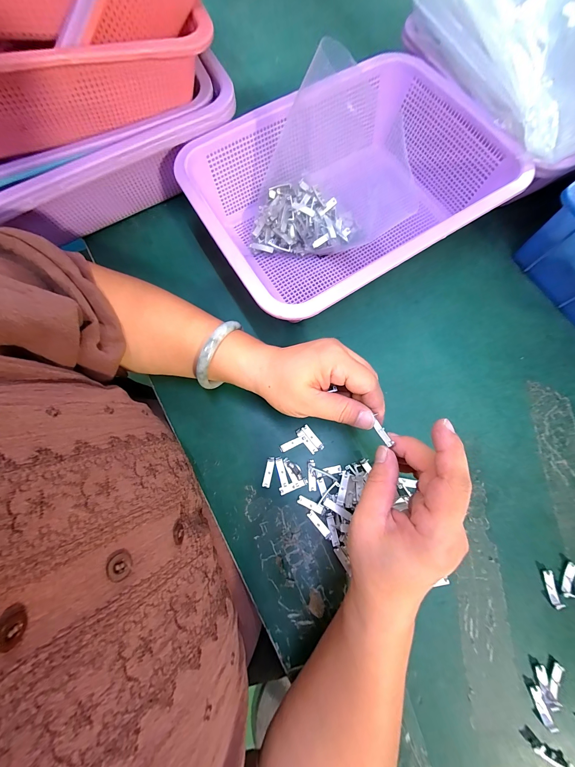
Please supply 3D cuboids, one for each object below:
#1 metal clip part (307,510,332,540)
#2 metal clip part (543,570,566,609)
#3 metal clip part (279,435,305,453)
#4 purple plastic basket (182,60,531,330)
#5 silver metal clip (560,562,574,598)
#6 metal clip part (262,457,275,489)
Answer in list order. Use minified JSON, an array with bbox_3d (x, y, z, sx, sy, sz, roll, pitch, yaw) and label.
[{"bbox_3d":[0.030,0.134,0.263,0.007,0.004,0.029,-40,78,-9],"label":"metal clip part"},{"bbox_3d":[0.235,0.182,0.247,0.008,0.005,0.030,-6,75,0],"label":"metal clip part"},{"bbox_3d":[0.005,0.061,0.281,0.028,0.004,0.007,-23,76,-5],"label":"metal clip part"},{"bbox_3d":[0.063,-0.201,0.310,0.297,0.087,0.221,-31,77,-7],"label":"purple plastic basket"},{"bbox_3d":[0.250,0.174,0.248,0.010,0.005,0.029,22,77,7],"label":"silver metal clip"},{"bbox_3d":[-0.018,0.088,0.275,0.008,0.004,0.029,10,76,4],"label":"metal clip part"}]

